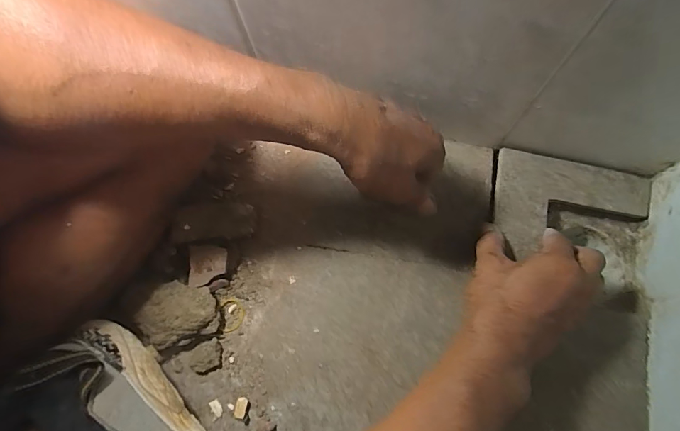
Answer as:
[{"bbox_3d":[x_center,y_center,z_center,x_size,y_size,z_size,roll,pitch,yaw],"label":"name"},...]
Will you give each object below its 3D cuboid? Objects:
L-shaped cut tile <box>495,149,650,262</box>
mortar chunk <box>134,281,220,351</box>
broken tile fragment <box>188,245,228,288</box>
[{"bbox_3d":[0.240,-0.007,0.412,0.156,0.013,0.105,8,75,4],"label":"L-shaped cut tile"},{"bbox_3d":[-0.158,0.095,0.392,0.070,0.029,0.051,-35,77,-7],"label":"mortar chunk"},{"bbox_3d":[-0.132,0.050,0.399,0.036,0.004,0.039,-1,81,0],"label":"broken tile fragment"}]

